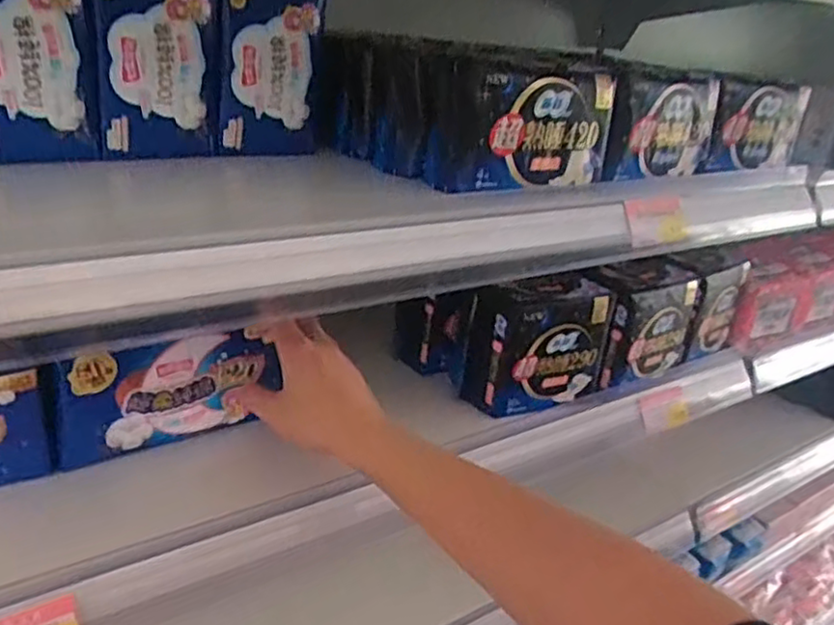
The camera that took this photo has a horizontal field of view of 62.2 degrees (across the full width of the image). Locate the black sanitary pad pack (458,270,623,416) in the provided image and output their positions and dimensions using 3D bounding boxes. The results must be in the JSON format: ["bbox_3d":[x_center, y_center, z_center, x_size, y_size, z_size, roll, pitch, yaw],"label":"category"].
[{"bbox_3d":[0.111,0.027,0.623,0.127,0.108,0.058,-7,28,-30],"label":"black sanitary pad pack"}]

